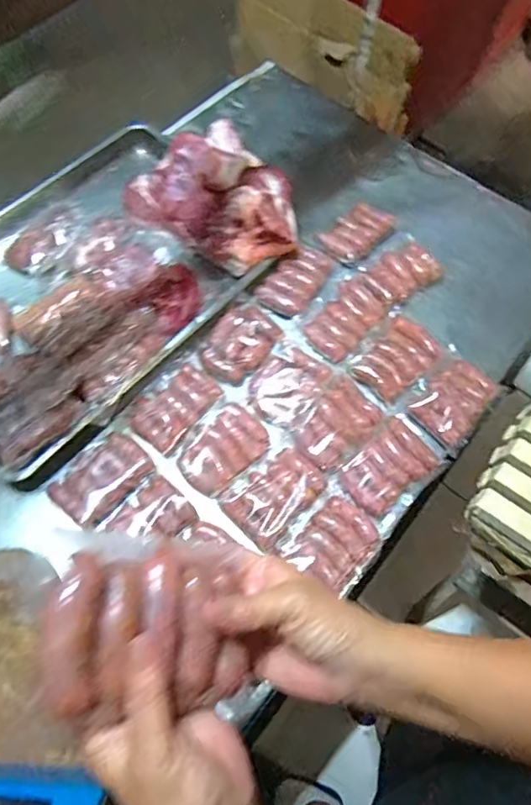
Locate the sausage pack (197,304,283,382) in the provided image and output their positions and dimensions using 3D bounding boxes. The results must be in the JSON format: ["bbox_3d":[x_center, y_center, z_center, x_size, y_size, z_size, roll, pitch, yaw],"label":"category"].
[{"bbox_3d":[-0.041,-0.093,0.817,0.125,0.044,0.096,-40,73,-18],"label":"sausage pack"}]

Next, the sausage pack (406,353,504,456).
[{"bbox_3d":[0.281,-0.008,0.781,0.096,0.030,0.138,40,69,14],"label":"sausage pack"}]

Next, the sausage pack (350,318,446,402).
[{"bbox_3d":[0.204,-0.067,0.809,0.130,0.027,0.089,-41,74,-20],"label":"sausage pack"}]

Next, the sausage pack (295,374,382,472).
[{"bbox_3d":[0.104,0.027,0.755,0.089,0.026,0.130,41,69,14],"label":"sausage pack"}]

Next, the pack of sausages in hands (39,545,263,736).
[{"bbox_3d":[-0.064,0.135,0.318,0.131,0.025,0.090,9,61,-40],"label":"pack of sausages in hands"}]

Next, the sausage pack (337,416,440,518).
[{"bbox_3d":[0.173,0.086,0.740,0.136,0.019,0.086,-35,72,-18],"label":"sausage pack"}]

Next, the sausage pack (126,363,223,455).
[{"bbox_3d":[-0.130,0.003,0.767,0.081,0.020,0.126,39,69,14],"label":"sausage pack"}]

